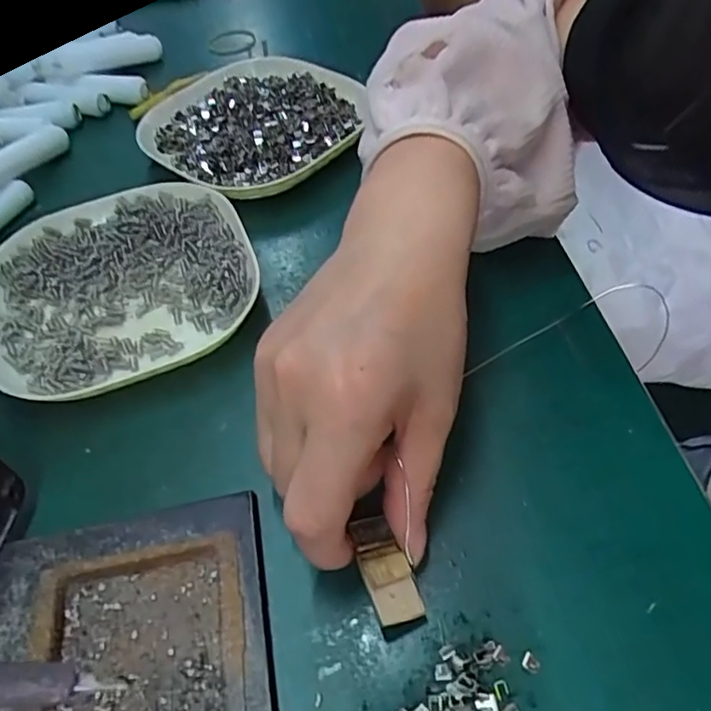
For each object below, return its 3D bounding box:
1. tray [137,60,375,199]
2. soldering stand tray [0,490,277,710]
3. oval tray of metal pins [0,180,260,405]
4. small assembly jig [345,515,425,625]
[{"bbox_3d":[-0.073,-0.161,0.413,0.154,0.027,0.138,33,59,27],"label":"tray"},{"bbox_3d":[-0.091,0.108,0.209,0.120,0.012,0.101,-12,52,-5],"label":"soldering stand tray"},{"bbox_3d":[-0.128,-0.040,0.323,0.139,0.021,0.134,-22,53,-12],"label":"oval tray of metal pins"},{"bbox_3d":[0.011,0.077,0.219,0.018,0.007,0.039,-15,58,-10],"label":"small assembly jig"}]

